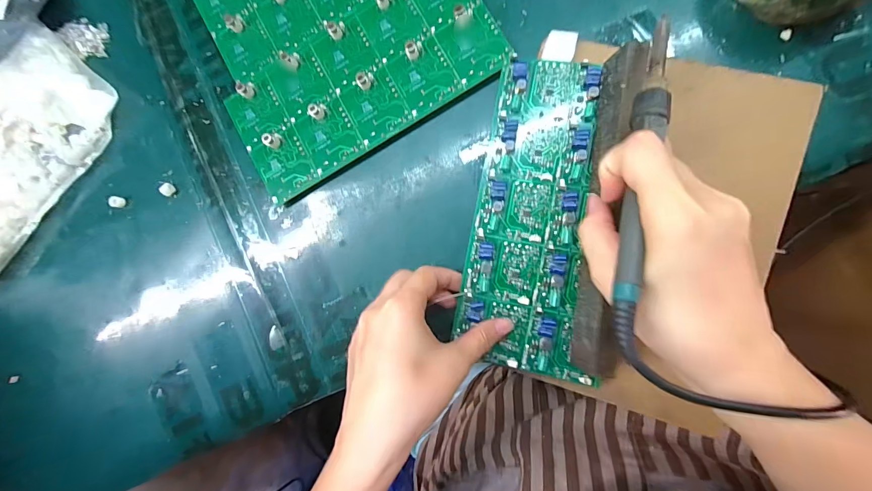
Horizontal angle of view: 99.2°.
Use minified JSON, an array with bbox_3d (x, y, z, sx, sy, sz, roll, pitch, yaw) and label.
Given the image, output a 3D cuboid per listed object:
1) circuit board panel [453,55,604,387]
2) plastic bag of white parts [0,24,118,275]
[{"bbox_3d":[0.068,-0.023,0.271,0.084,0.008,0.225,6,88,9],"label":"circuit board panel"},{"bbox_3d":[-0.444,-0.111,0.358,0.214,0.034,0.239,40,94,8],"label":"plastic bag of white parts"}]

